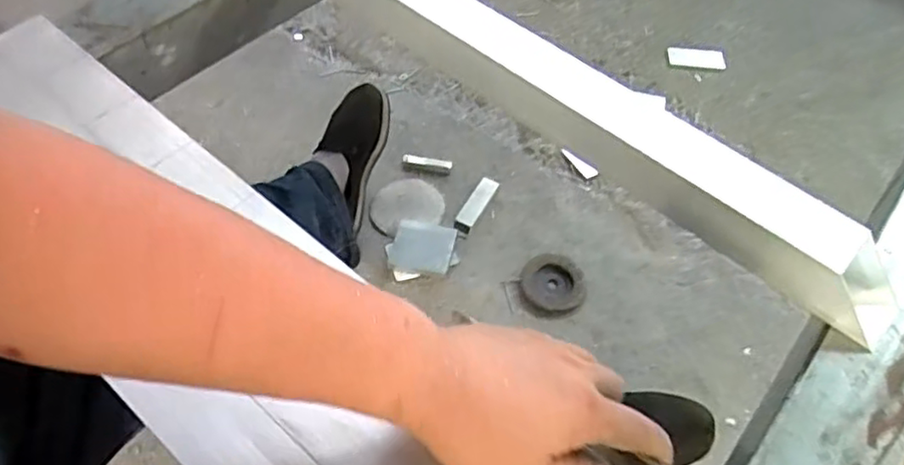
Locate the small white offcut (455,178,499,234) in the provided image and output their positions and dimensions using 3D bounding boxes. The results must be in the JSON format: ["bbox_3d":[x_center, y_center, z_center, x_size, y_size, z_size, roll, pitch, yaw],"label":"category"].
[{"bbox_3d":[0.038,-0.045,1.052,0.033,0.012,0.117,24,58,15],"label":"small white offcut"}]

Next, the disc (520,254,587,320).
[{"bbox_3d":[0.149,0.079,0.967,0.091,0.020,0.099,1,55,-1],"label":"disc"}]

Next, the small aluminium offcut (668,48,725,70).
[{"bbox_3d":[0.490,-0.348,1.312,0.116,0.011,0.059,2,55,0],"label":"small aluminium offcut"}]

